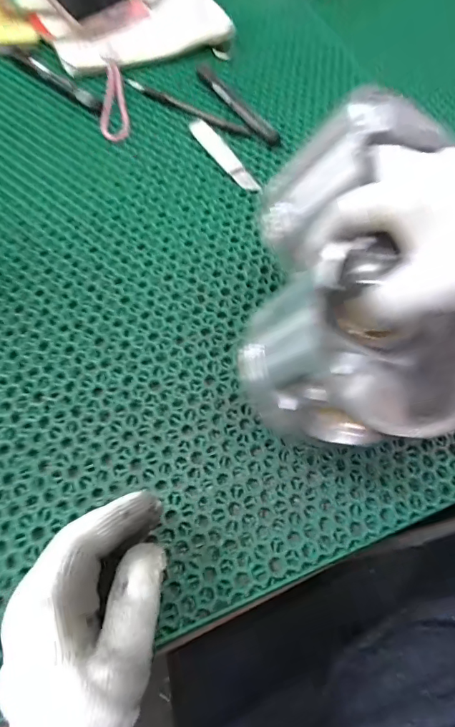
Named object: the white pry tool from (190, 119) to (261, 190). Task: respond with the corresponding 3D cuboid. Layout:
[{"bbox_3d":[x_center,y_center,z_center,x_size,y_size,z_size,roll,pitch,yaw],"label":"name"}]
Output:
[{"bbox_3d":[-0.002,-0.214,0.439,0.021,0.007,0.110,-31,70,-17],"label":"white pry tool"}]

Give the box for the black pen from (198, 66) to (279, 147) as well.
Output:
[{"bbox_3d":[0.010,-0.283,0.470,0.017,0.014,0.146,-28,69,-16],"label":"black pen"}]

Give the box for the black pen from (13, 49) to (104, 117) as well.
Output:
[{"bbox_3d":[-0.190,-0.313,0.472,0.153,0.010,0.017,40,69,15],"label":"black pen"}]

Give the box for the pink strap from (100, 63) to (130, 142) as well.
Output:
[{"bbox_3d":[-0.121,-0.285,0.464,0.028,0.011,0.111,-3,65,-5],"label":"pink strap"}]

